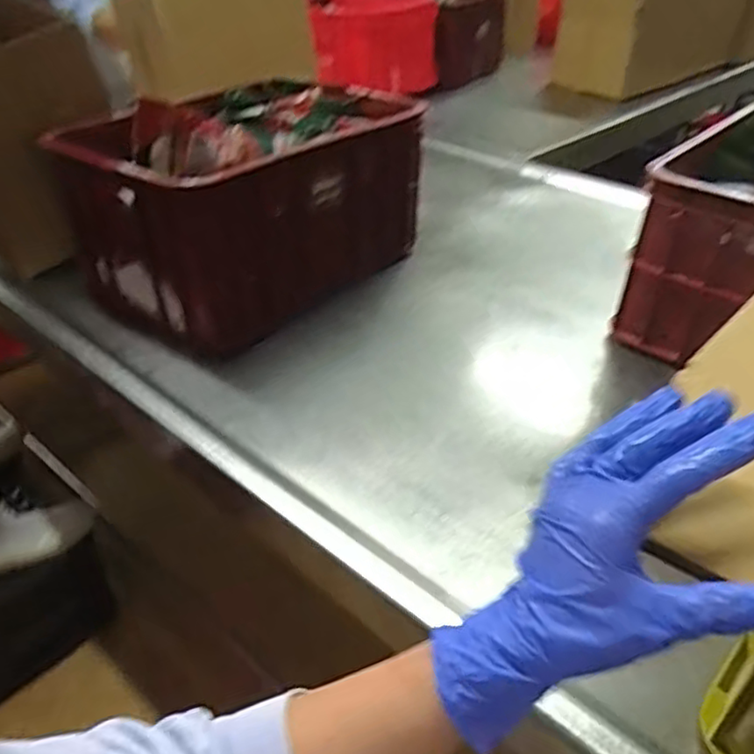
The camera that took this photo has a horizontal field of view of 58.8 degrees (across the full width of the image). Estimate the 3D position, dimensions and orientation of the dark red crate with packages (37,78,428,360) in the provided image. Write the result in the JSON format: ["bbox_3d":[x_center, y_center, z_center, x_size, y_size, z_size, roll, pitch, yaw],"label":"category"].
[{"bbox_3d":[-0.209,-0.298,1.121,0.364,0.287,0.507,29,45,33],"label":"dark red crate with packages"}]

